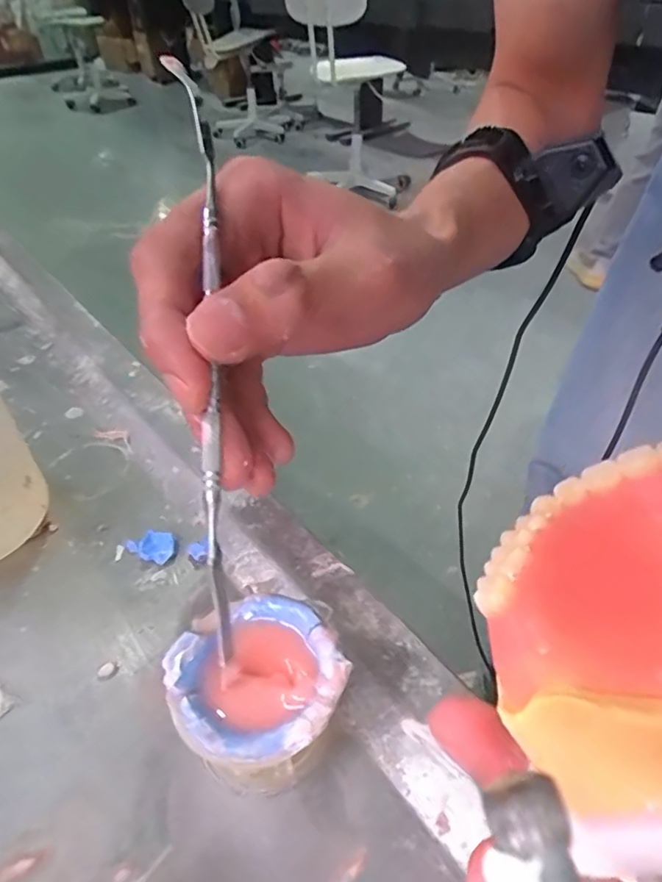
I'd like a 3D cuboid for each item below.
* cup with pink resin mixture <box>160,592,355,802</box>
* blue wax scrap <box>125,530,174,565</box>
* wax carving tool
[{"bbox_3d":[-0.018,0.075,0.157,0.045,0.035,0.052,-27,48,-24],"label":"cup with pink resin mixture"},{"bbox_3d":[-0.071,0.042,0.219,0.020,0.007,0.012,10,44,13],"label":"blue wax scrap"},{"bbox_3d":[-0.037,-0.025,0.159,0.011,0.007,0.170,-3,86,-1],"label":"wax carving tool"}]

